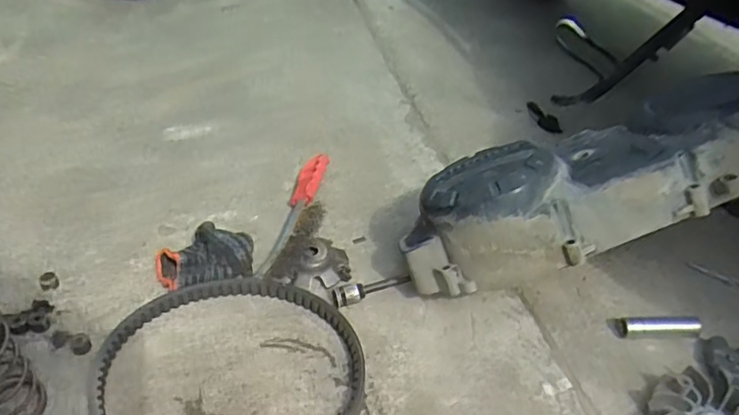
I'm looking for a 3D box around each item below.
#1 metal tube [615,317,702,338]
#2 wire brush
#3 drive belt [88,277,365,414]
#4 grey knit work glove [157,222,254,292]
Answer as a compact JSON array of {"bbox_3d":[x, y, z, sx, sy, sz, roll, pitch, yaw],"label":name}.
[{"bbox_3d":[0.300,0.124,0.617,0.081,0.022,0.024,-2,40,-3],"label":"metal tube"},{"bbox_3d":[-0.080,0.002,0.728,0.059,0.045,0.223,6,41,7],"label":"wire brush"},{"bbox_3d":[-0.133,0.158,0.561,0.253,0.019,0.229,-3,40,-5],"label":"drive belt"},{"bbox_3d":[-0.186,0.052,0.667,0.106,0.040,0.080,-13,42,-15],"label":"grey knit work glove"}]

